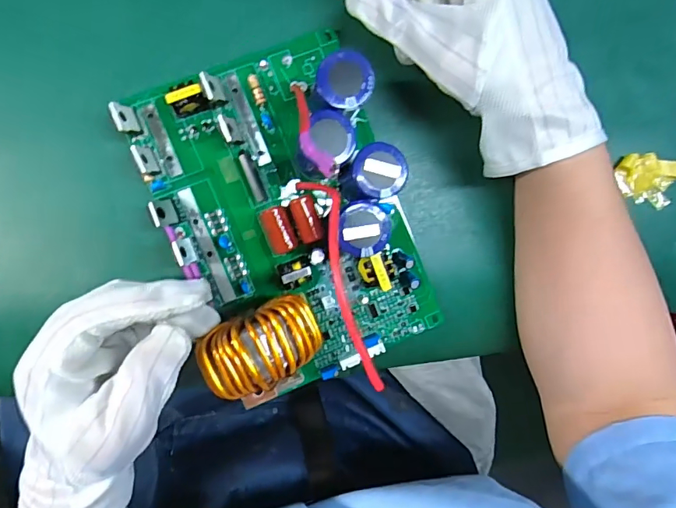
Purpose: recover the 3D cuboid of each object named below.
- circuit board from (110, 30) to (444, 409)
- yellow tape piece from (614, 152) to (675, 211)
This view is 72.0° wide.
[{"bbox_3d":[-0.025,-0.019,0.254,0.134,0.070,0.194,-21,96,-7],"label":"circuit board"},{"bbox_3d":[0.217,-0.052,0.322,0.043,0.009,0.033,14,91,-9],"label":"yellow tape piece"}]

